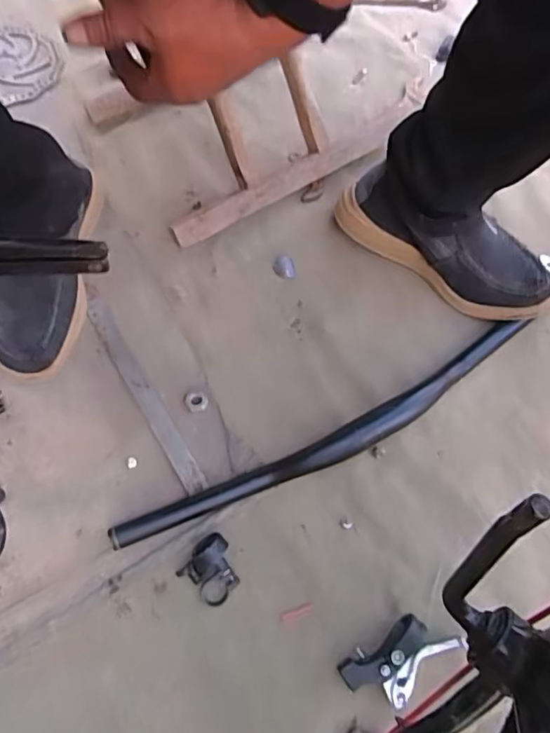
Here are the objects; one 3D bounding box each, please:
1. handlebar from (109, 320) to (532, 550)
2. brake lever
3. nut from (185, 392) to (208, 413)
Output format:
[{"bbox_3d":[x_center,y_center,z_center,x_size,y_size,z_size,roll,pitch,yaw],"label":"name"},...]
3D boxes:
[{"bbox_3d":[0.051,0.078,0.540,0.485,0.036,0.052,-27,71,-13],"label":"handlebar"},{"bbox_3d":[0.111,0.255,0.471,0.102,0.024,0.052,-31,72,-14],"label":"brake lever"},{"bbox_3d":[-0.082,0.037,0.571,0.023,0.006,0.023,1,68,-2],"label":"nut"}]

